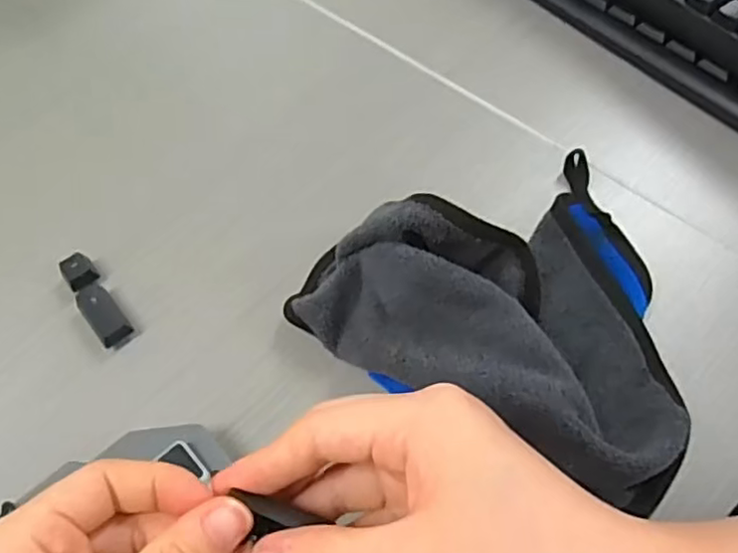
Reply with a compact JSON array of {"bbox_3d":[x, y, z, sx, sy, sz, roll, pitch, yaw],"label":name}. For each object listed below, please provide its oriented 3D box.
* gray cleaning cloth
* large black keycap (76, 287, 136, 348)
[{"bbox_3d":[0.081,-0.005,0.314,0.181,0.065,0.167,29,63,20],"label":"gray cleaning cloth"},{"bbox_3d":[-0.139,0.020,0.342,0.016,0.013,0.037,-36,62,-18],"label":"large black keycap"}]

